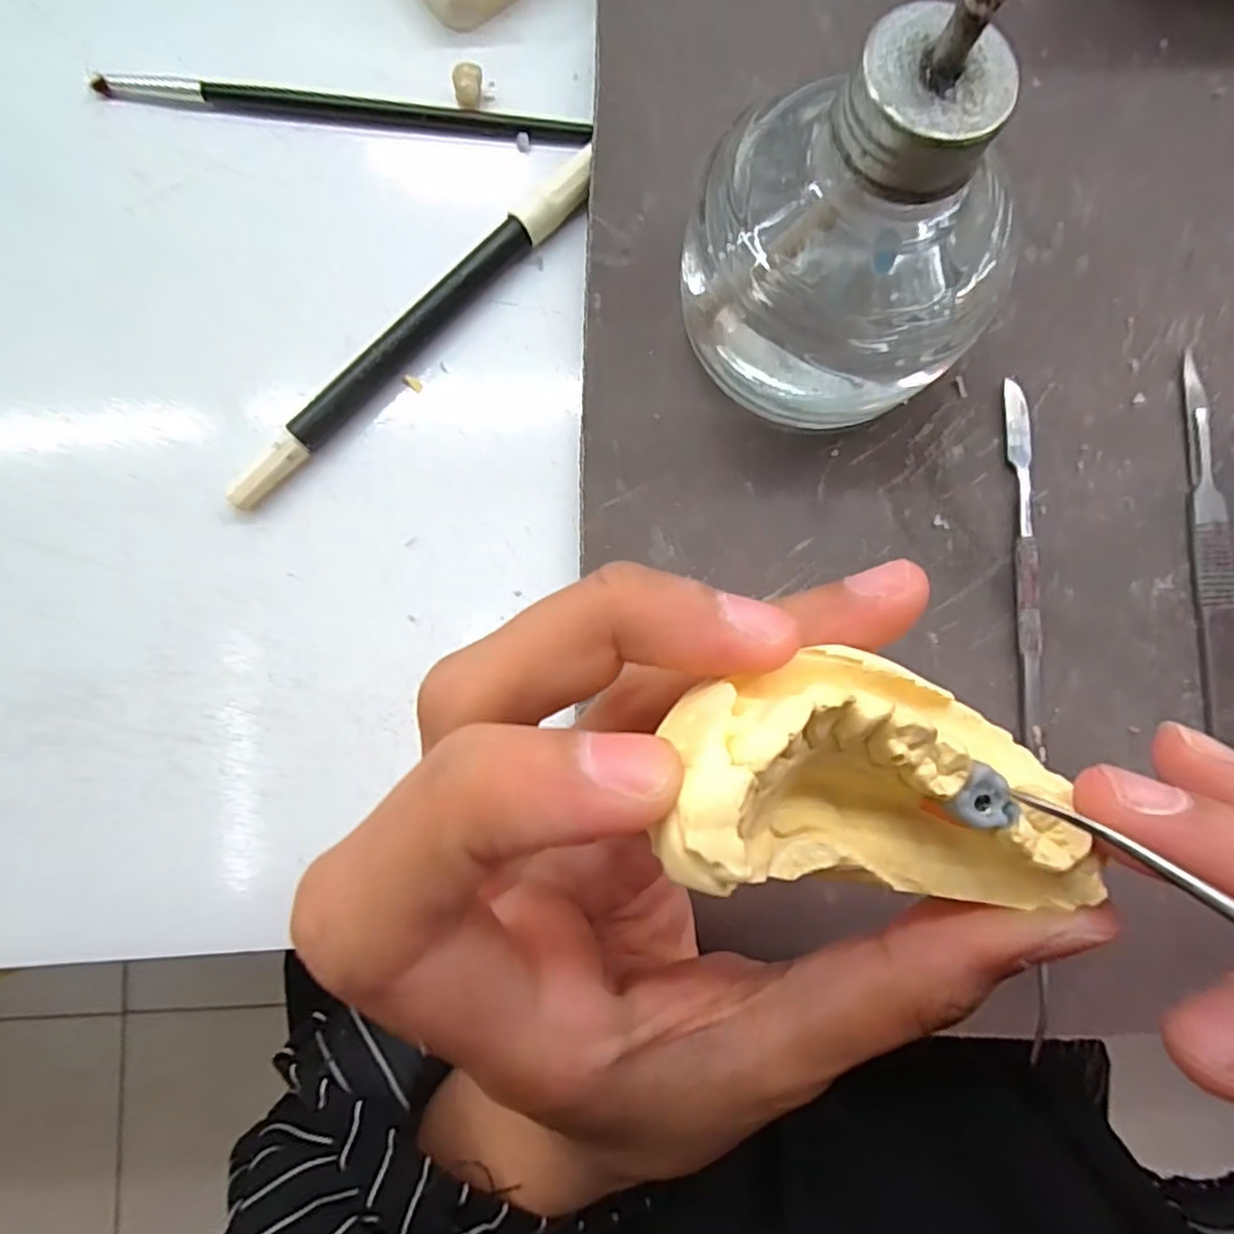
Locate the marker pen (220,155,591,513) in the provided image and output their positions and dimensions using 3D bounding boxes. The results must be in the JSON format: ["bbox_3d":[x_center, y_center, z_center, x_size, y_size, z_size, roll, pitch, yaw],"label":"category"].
[{"bbox_3d":[-0.054,-0.078,0.181,0.009,0.011,0.131,45,86,3],"label":"marker pen"}]

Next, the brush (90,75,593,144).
[{"bbox_3d":[-0.077,-0.148,0.190,0.139,0.004,0.010,4,86,0],"label":"brush"}]

